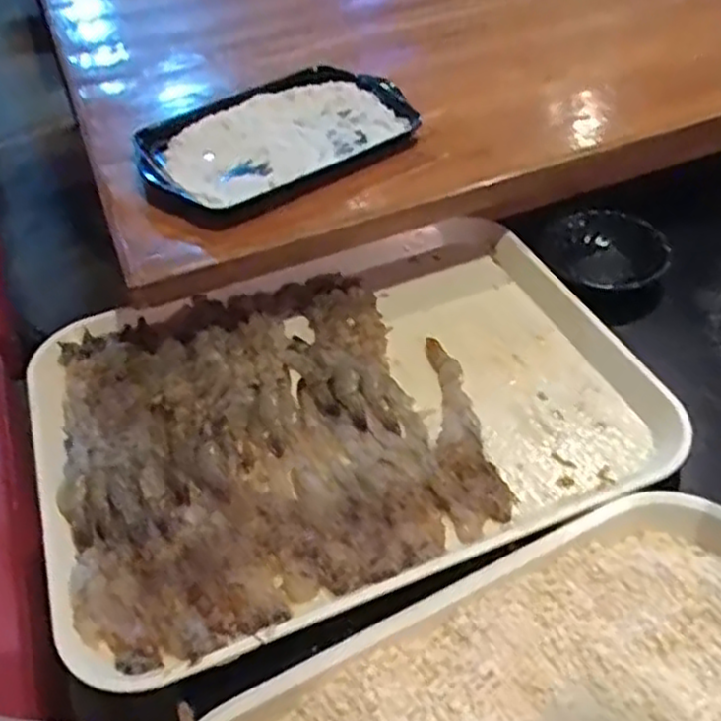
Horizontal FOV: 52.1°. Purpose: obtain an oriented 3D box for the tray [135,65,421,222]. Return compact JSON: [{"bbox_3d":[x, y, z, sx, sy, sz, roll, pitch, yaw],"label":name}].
[{"bbox_3d":[-0.060,-0.165,0.536,0.193,0.016,0.135,-27,48,-21],"label":"tray"}]

